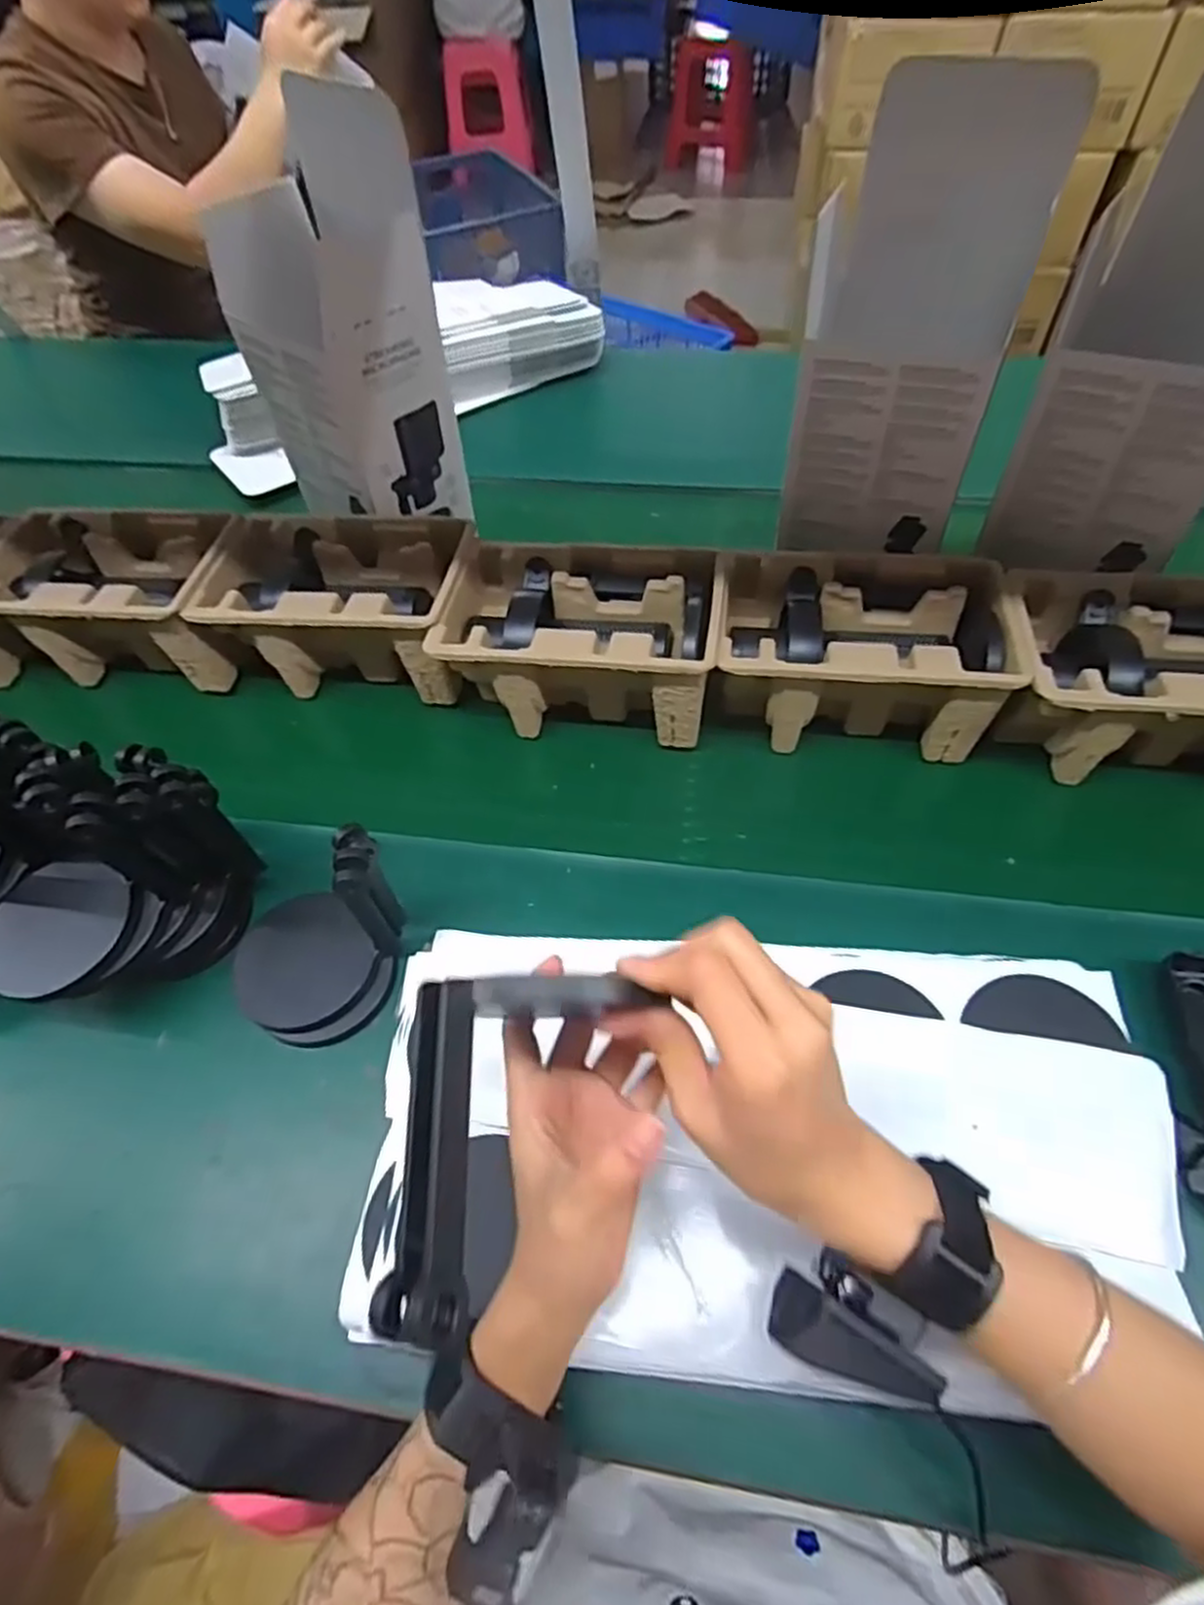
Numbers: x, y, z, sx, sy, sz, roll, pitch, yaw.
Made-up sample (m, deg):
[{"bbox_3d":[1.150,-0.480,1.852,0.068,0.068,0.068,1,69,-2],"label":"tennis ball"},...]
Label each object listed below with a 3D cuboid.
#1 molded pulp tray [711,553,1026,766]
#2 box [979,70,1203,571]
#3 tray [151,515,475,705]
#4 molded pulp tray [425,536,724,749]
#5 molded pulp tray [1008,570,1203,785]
[{"bbox_3d":[0.204,-0.117,0.618,0.225,0.114,0.145,2,53,6],"label":"molded pulp tray"},{"bbox_3d":[0.439,-0.350,0.575,0.180,0.299,0.144,19,57,17],"label":"box"},{"bbox_3d":[-0.244,-0.176,0.677,0.249,0.104,0.139,5,54,8],"label":"tray"},{"bbox_3d":[-0.011,-0.132,0.644,0.224,0.116,0.144,6,54,9],"label":"molded pulp tray"},{"bbox_3d":[0.428,-0.094,0.580,0.220,0.104,0.141,3,53,7],"label":"molded pulp tray"}]

